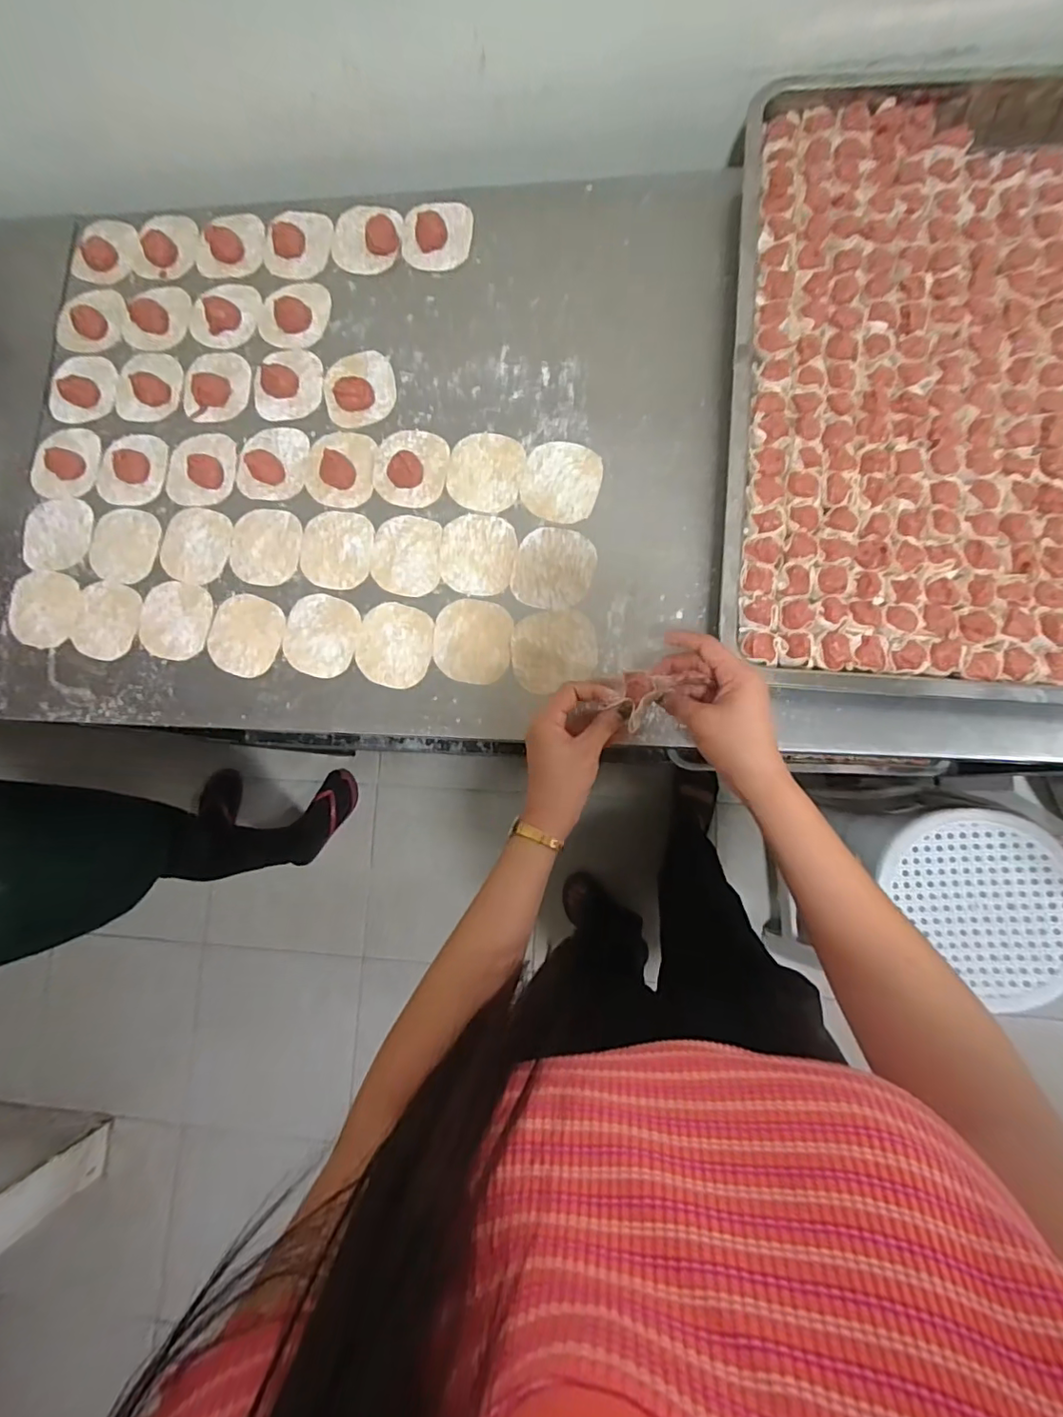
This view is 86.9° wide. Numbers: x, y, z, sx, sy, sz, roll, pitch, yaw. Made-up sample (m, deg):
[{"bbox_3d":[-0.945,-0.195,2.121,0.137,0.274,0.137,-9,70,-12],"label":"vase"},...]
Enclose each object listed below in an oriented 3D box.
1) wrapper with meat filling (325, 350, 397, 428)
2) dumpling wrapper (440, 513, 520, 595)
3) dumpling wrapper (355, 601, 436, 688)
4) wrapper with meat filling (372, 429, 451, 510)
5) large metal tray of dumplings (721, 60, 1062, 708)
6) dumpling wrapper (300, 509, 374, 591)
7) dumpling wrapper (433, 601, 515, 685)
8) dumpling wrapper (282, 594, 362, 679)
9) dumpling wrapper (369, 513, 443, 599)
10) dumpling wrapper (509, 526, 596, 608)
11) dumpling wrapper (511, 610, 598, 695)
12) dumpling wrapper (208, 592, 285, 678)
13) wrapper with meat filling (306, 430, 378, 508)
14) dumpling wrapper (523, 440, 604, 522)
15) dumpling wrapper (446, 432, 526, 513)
[{"bbox_3d":[-0.183,-0.343,0.589,0.075,0.018,0.086,-9,82,4],"label":"wrapper with meat filling"},{"bbox_3d":[-0.053,-0.153,0.556,0.073,0.004,0.081,2,83,5],"label":"dumpling wrapper"},{"bbox_3d":[-0.135,-0.063,0.553,0.076,0.004,0.080,-1,82,5],"label":"dumpling wrapper"},{"bbox_3d":[-0.125,-0.248,0.569,0.075,0.019,0.081,-1,82,5],"label":"wrapper with meat filling"},{"bbox_3d":[0.384,-0.305,0.509,0.402,0.057,0.599,5,83,6],"label":"large metal tray of dumplings"},{"bbox_3d":[-0.200,-0.163,0.575,0.076,0.004,0.081,9,83,5],"label":"dumpling wrapper"},{"bbox_3d":[-0.057,-0.065,0.545,0.075,0.004,0.080,-1,82,5],"label":"dumpling wrapper"},{"bbox_3d":[-0.211,-0.074,0.562,0.076,0.004,0.079,-1,82,5],"label":"dumpling wrapper"},{"bbox_3d":[-0.126,-0.154,0.567,0.072,0.004,0.081,2,86,9],"label":"dumpling wrapper"},{"bbox_3d":[0.022,-0.137,0.546,0.075,0.004,0.081,16,84,7],"label":"dumpling wrapper"},{"bbox_3d":[0.022,-0.055,0.537,0.079,0.004,0.078,-5,82,4],"label":"dumpling wrapper"},{"bbox_3d":[-0.291,-0.075,0.571,0.078,0.004,0.079,18,83,7],"label":"dumpling wrapper"},{"bbox_3d":[-0.198,-0.252,0.582,0.071,0.012,0.083,5,83,6],"label":"wrapper with meat filling"},{"bbox_3d":[0.029,-0.226,0.558,0.077,0.004,0.082,-1,82,5],"label":"dumpling wrapper"},{"bbox_3d":[-0.048,-0.240,0.570,0.076,0.004,0.082,-1,82,5],"label":"dumpling wrapper"}]

